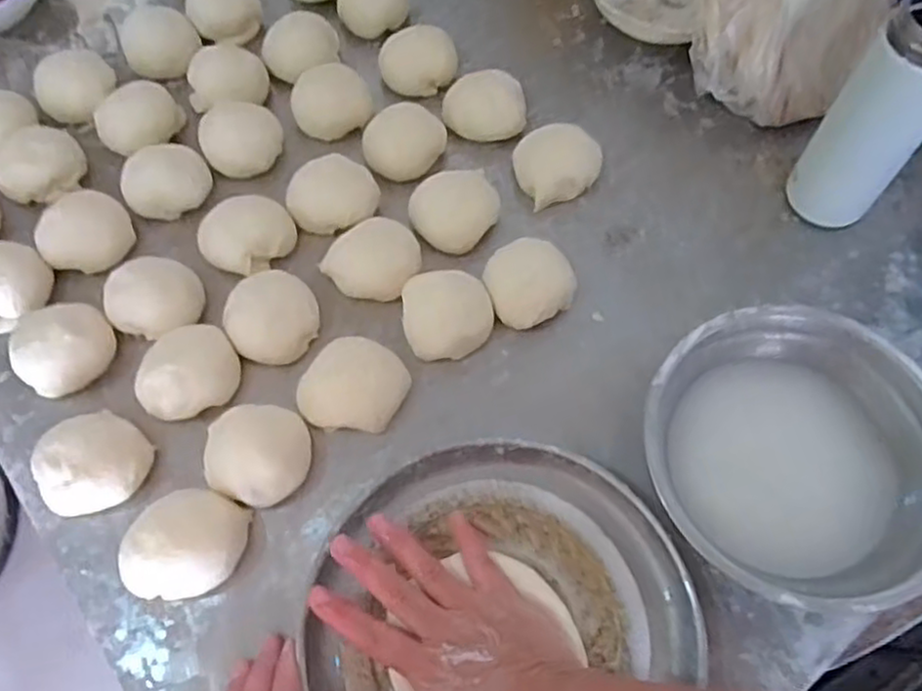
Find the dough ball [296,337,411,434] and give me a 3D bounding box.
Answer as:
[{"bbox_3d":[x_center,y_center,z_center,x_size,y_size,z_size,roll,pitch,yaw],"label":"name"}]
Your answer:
[{"bbox_3d":[-0.075,0.029,0.507,0.066,0.029,0.063,0,64,0],"label":"dough ball"}]

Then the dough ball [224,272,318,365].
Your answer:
[{"bbox_3d":[-0.139,-0.021,0.536,0.065,0.034,0.066,0,64,0],"label":"dough ball"}]

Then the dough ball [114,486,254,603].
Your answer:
[{"bbox_3d":[-0.176,0.126,0.463,0.072,0.046,0.065,1,64,0],"label":"dough ball"}]

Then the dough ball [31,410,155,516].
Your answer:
[{"bbox_3d":[-0.244,0.077,0.478,0.061,0.034,0.065,0,64,0],"label":"dough ball"}]

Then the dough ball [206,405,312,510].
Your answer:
[{"bbox_3d":[-0.137,0.072,0.490,0.065,0.047,0.065,0,64,0],"label":"dough ball"}]

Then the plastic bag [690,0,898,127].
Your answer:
[{"bbox_3d":[0.269,-0.279,0.584,0.143,0.130,0.141,29,68,13],"label":"plastic bag"}]

